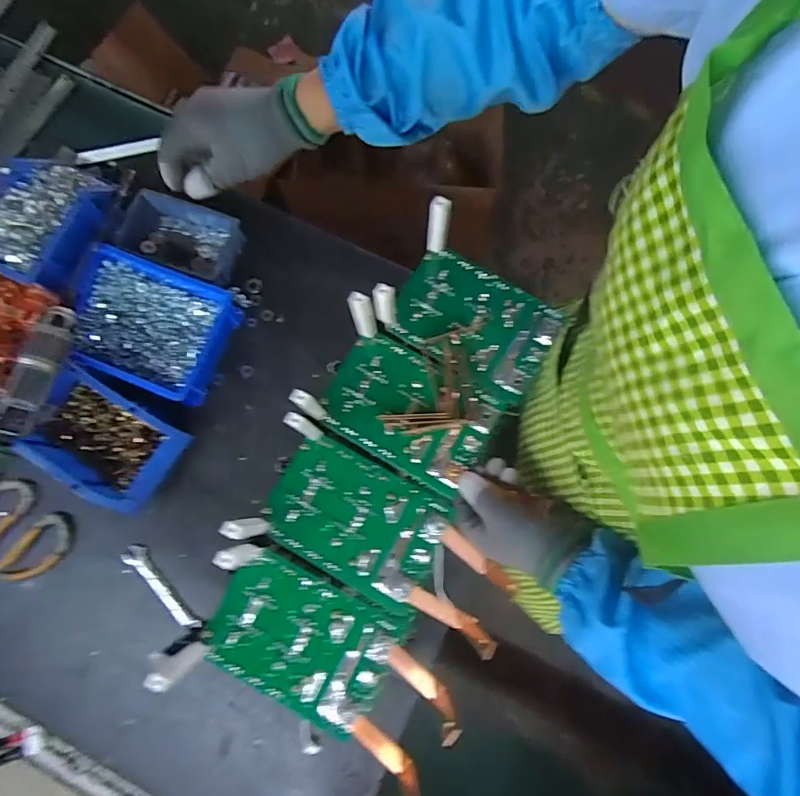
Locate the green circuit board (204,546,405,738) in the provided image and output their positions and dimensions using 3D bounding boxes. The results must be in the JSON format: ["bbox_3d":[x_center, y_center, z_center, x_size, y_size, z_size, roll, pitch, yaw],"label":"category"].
[{"bbox_3d":[-0.093,0.224,0.468,0.163,0.012,0.110,27,79,6],"label":"green circuit board"}]

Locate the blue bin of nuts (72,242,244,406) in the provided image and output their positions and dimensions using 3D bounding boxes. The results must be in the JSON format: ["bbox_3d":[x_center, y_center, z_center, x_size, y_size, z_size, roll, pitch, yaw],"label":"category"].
[{"bbox_3d":[-0.320,-0.092,0.637,0.196,0.061,0.149,21,79,5],"label":"blue bin of nuts"}]

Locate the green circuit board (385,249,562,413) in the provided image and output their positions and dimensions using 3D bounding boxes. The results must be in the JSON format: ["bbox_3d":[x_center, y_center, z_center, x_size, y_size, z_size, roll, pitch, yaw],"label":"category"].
[{"bbox_3d":[0.076,-0.079,0.524,0.158,0.008,0.117,33,80,7],"label":"green circuit board"}]

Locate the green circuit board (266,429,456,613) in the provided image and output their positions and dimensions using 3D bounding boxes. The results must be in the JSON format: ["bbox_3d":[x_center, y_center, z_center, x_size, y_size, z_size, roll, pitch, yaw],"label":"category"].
[{"bbox_3d":[-0.044,0.115,0.487,0.166,0.007,0.109,29,79,6],"label":"green circuit board"}]

